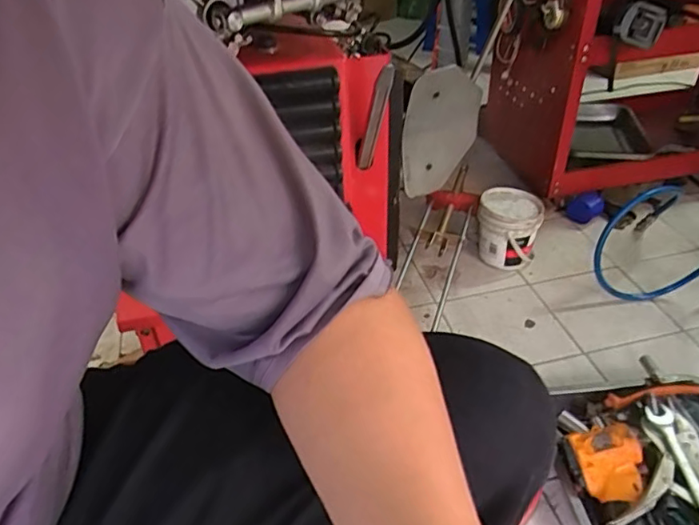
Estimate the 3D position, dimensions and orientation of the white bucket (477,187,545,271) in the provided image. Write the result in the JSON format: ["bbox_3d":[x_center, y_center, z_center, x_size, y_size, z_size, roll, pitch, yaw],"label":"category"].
[{"bbox_3d":[0.329,-0.067,1.197,0.120,0.140,0.120,9,39,15],"label":"white bucket"}]

